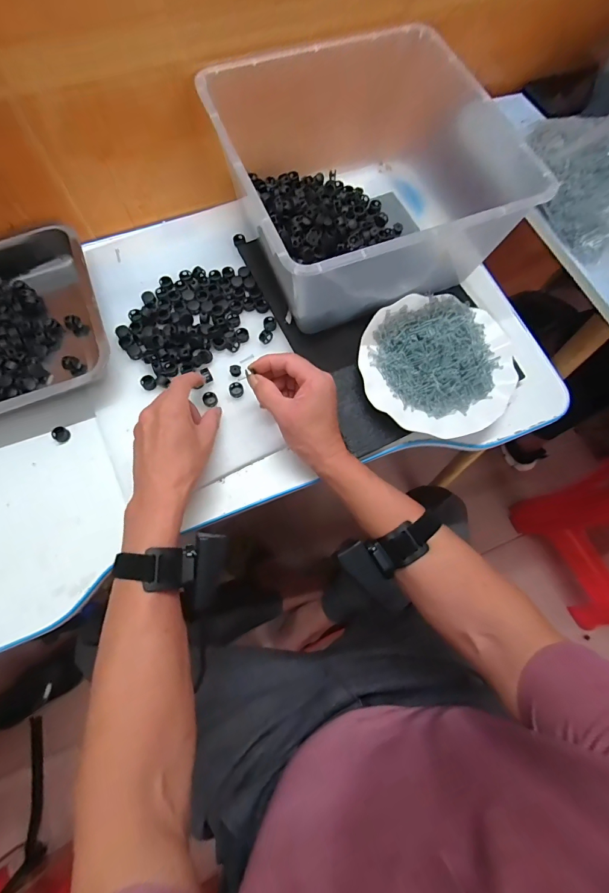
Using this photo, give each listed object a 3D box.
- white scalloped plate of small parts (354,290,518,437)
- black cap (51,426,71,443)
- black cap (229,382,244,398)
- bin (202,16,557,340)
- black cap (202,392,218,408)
[{"bbox_3d":[0.158,-0.098,0.447,0.178,0.026,0.172,1,71,-2],"label":"white scalloped plate of small parts"},{"bbox_3d":[-0.285,-0.014,0.443,0.019,0.007,0.017,29,73,8],"label":"black cap"},{"bbox_3d":[-0.083,-0.069,0.461,0.017,0.005,0.019,-14,72,-6],"label":"black cap"},{"bbox_3d":[0.076,-0.330,0.474,0.287,0.145,0.292,-23,74,-9],"label":"bin"},{"bbox_3d":[-0.113,-0.057,0.454,0.017,0.007,0.017,1,71,-2],"label":"black cap"}]

